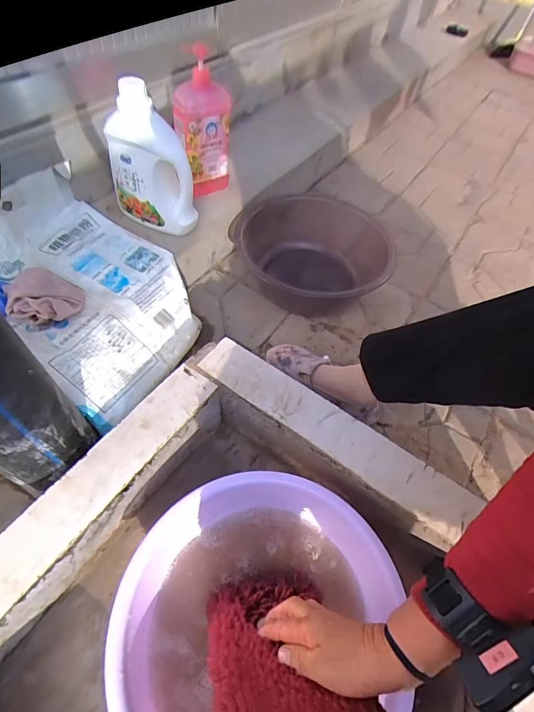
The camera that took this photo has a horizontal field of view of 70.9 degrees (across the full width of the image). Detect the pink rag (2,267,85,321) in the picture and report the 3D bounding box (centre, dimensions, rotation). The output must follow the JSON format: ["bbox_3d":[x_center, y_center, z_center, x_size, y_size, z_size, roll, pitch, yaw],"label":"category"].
[{"bbox_3d":[-0.397,-0.117,0.662,0.113,0.047,0.138,-23,59,-20],"label":"pink rag"}]

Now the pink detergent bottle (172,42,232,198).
[{"bbox_3d":[-0.135,-0.482,0.813,0.119,0.265,0.067,-5,55,-9],"label":"pink detergent bottle"}]

